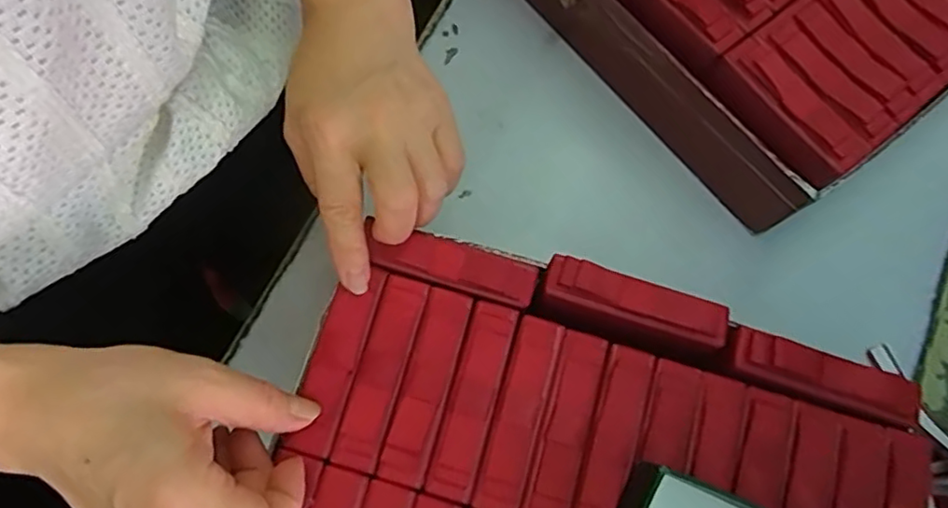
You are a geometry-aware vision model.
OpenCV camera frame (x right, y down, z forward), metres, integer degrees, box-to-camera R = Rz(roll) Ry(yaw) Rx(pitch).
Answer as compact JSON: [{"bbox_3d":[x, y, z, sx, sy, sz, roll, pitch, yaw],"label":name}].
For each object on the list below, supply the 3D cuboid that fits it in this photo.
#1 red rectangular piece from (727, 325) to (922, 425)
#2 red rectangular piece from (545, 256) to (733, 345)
[{"bbox_3d":[0.164,0.057,0.285,0.088,0.008,0.021,18,75,5],"label":"red rectangular piece"},{"bbox_3d":[0.078,0.023,0.295,0.088,0.006,0.022,18,75,5],"label":"red rectangular piece"}]

